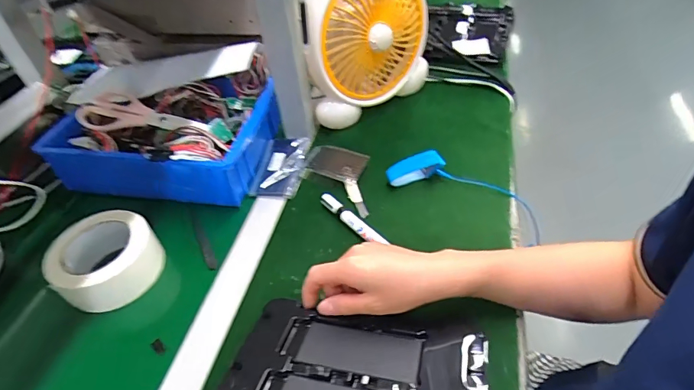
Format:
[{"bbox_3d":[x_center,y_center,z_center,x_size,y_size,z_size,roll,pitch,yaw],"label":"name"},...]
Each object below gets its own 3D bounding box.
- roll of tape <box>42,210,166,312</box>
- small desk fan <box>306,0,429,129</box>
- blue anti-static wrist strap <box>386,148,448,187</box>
[{"bbox_3d":[-0.284,0.072,0.503,0.117,0.053,0.111,-3,45,3],"label":"roll of tape"},{"bbox_3d":[0.025,-0.247,0.648,0.218,0.254,0.081,-27,49,-19],"label":"small desk fan"},{"bbox_3d":[0.093,-0.035,0.574,0.078,0.044,0.017,-8,45,-1],"label":"blue anti-static wrist strap"}]

